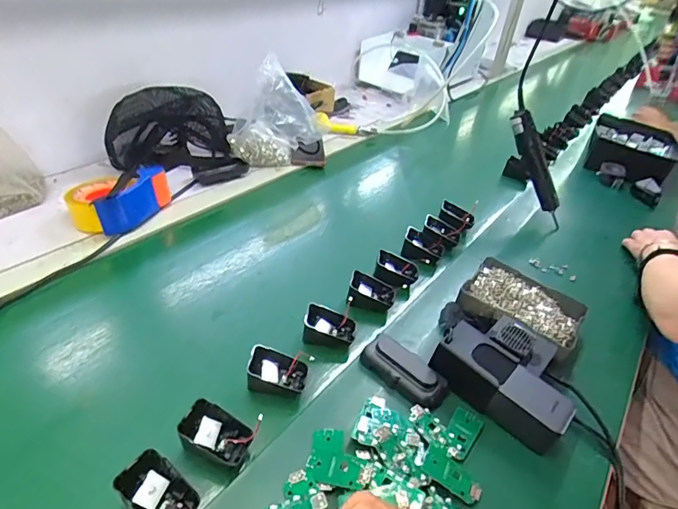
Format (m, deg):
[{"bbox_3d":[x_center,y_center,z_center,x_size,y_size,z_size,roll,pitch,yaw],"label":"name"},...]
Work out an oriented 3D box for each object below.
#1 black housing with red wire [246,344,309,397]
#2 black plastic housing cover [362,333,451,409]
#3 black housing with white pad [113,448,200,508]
[{"bbox_3d":[-0.070,0.135,0.524,0.065,0.036,0.050,11,36,4],"label":"black housing with red wire"},{"bbox_3d":[0.081,0.138,0.549,0.105,0.025,0.055,33,43,31],"label":"black plastic housing cover"},{"bbox_3d":[-0.156,0.211,0.401,0.076,0.018,0.042,49,40,-6],"label":"black housing with white pad"}]

